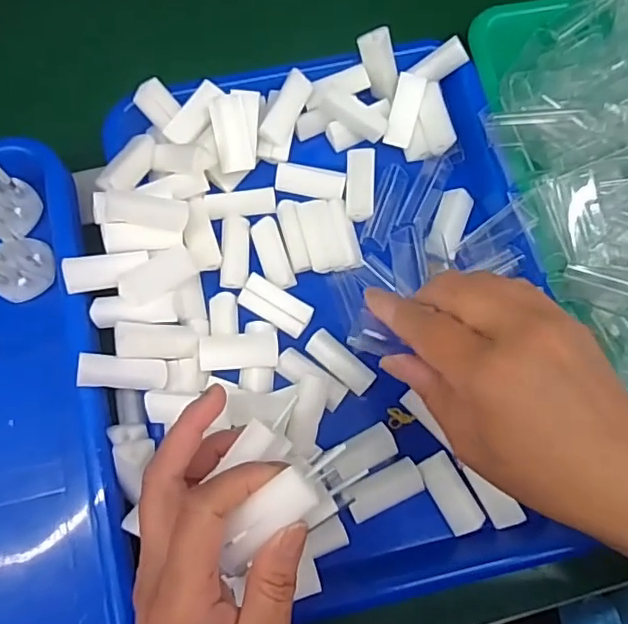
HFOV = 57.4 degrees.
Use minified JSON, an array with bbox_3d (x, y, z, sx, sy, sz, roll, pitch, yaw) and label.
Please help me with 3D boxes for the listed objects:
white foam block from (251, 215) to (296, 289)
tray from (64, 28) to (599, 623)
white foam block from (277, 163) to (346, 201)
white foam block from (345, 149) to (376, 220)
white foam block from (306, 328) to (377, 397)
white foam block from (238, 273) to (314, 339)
[{"bbox_3d":[-0.026,-0.037,0.367,0.017,0.010,0.047,-18,77,-6],"label":"white foam block"},{"bbox_3d":[0.006,-0.001,0.341,0.259,0.052,0.327,-11,76,-4],"label":"tray"},{"bbox_3d":[-0.002,-0.086,0.378,0.045,0.010,0.020,13,76,2],"label":"white foam block"},{"bbox_3d":[0.030,-0.084,0.373,0.018,0.010,0.048,3,75,0],"label":"white foam block"},{"bbox_3d":[0.016,0.031,0.351,0.045,0.008,0.017,40,78,9],"label":"white foam block"},{"bbox_3d":[-0.024,-0.004,0.356,0.045,0.009,0.021,32,77,7],"label":"white foam block"}]

